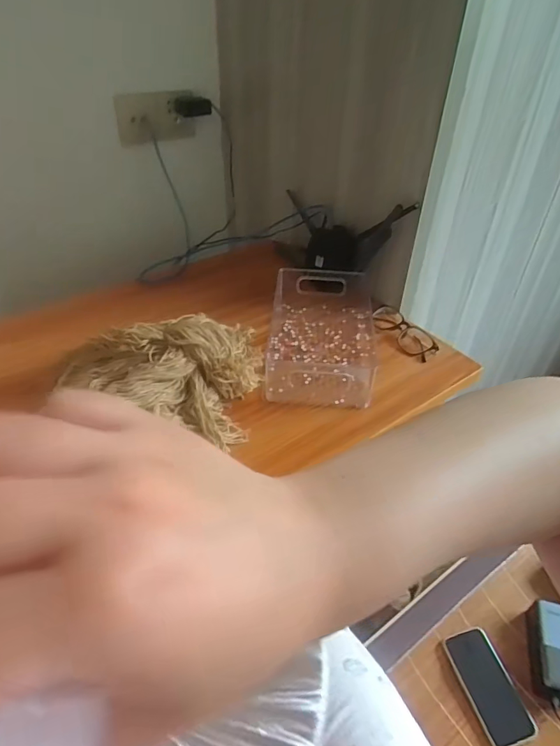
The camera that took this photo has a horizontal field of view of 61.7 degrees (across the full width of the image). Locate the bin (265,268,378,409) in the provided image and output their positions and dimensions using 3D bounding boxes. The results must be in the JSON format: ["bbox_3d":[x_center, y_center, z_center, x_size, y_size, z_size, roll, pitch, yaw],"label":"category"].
[{"bbox_3d":[0.071,-0.070,0.748,0.174,0.067,0.286,3,40,1],"label":"bin"}]

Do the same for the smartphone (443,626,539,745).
[{"bbox_3d":[0.314,0.469,0.705,0.073,0.009,0.147,-19,52,-5],"label":"smartphone"}]

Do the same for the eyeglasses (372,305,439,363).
[{"bbox_3d":[0.213,-0.072,0.797,0.056,0.030,0.123,-17,44,-22],"label":"eyeglasses"}]

